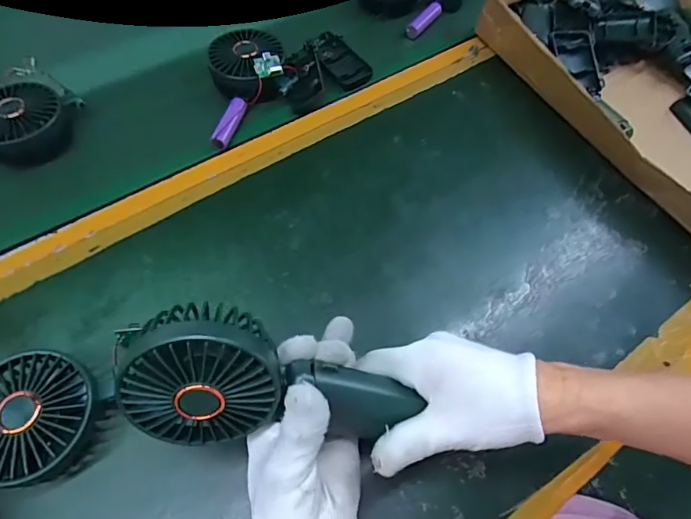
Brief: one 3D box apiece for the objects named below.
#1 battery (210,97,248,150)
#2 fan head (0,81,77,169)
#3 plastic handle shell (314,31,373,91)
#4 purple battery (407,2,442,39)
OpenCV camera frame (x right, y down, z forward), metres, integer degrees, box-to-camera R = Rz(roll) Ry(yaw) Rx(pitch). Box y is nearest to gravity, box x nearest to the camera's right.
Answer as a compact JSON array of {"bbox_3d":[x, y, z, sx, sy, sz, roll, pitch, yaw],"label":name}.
[{"bbox_3d":[-0.125,-0.150,0.496,0.021,0.013,0.068,12,60,4],"label":"battery"},{"bbox_3d":[-0.330,-0.139,0.469,0.087,0.048,0.070,-32,66,-19],"label":"fan head"},{"bbox_3d":[-0.007,-0.247,0.561,0.048,0.012,0.097,-24,64,-16],"label":"plastic handle shell"},{"bbox_3d":[0.106,-0.321,0.606,0.020,0.015,0.069,32,64,15],"label":"purple battery"}]

